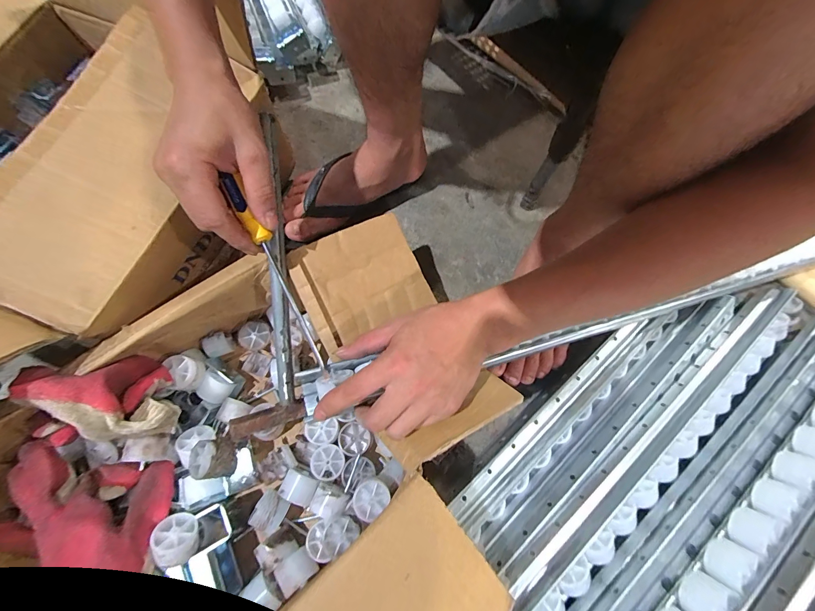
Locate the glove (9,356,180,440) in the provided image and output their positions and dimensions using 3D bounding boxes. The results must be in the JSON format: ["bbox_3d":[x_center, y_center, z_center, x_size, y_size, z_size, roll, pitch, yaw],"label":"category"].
[{"bbox_3d":[-0.263,0.078,0.307,0.097,0.078,0.069,19,69,5],"label":"glove"}]

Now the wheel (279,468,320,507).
[{"bbox_3d":[-0.112,0.189,0.357,0.033,0.029,0.027,25,70,7],"label":"wheel"}]

